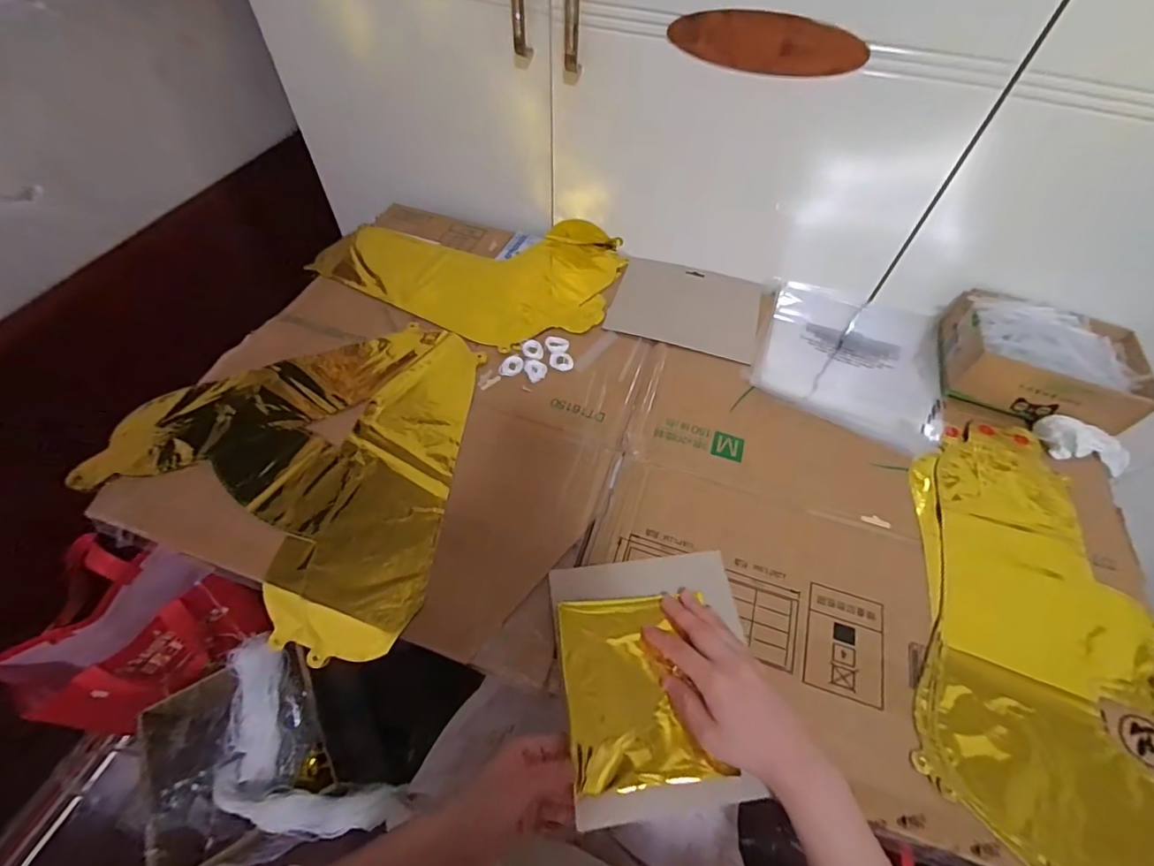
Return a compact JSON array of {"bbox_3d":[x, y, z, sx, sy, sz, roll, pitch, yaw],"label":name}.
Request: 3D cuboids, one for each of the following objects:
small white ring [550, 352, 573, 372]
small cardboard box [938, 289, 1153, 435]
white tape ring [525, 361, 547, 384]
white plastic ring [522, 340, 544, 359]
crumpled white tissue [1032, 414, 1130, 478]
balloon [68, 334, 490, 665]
[{"bbox_3d":[-0.018,-0.086,0.605,0.028,0.004,0.027,1,55,-1],"label":"small white ring"},{"bbox_3d":[0.537,-0.085,0.584,0.181,0.075,0.130,17,56,9],"label":"small cardboard box"},{"bbox_3d":[-0.047,-0.073,0.593,0.025,0.005,0.031,-15,57,-12],"label":"white tape ring"},{"bbox_3d":[-0.053,-0.102,0.613,0.025,0.005,0.033,-1,55,-3],"label":"white plastic ring"},{"bbox_3d":[0.572,0.014,0.559,0.107,0.032,0.046,18,55,-7],"label":"crumpled white tissue"},{"bbox_3d":[-0.301,0.025,0.521,0.349,0.027,0.351,5,55,1],"label":"balloon"}]

